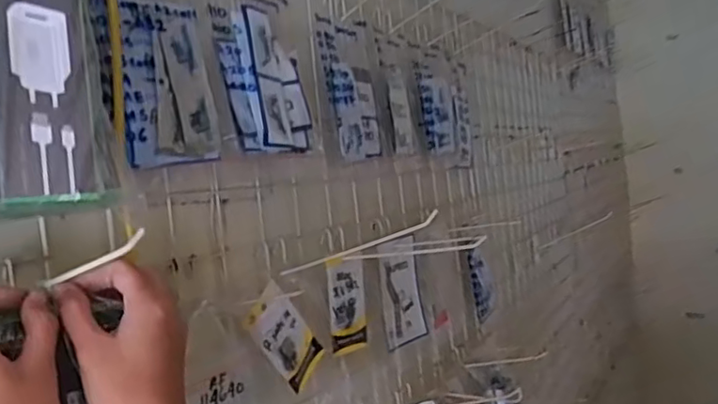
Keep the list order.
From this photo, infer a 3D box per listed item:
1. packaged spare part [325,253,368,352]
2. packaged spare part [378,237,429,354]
[{"bbox_3d":[-0.016,0.124,0.709,0.017,0.117,0.066,-3,4,40],"label":"packaged spare part"},{"bbox_3d":[0.058,0.120,0.797,0.011,0.142,0.092,-4,7,40],"label":"packaged spare part"}]

